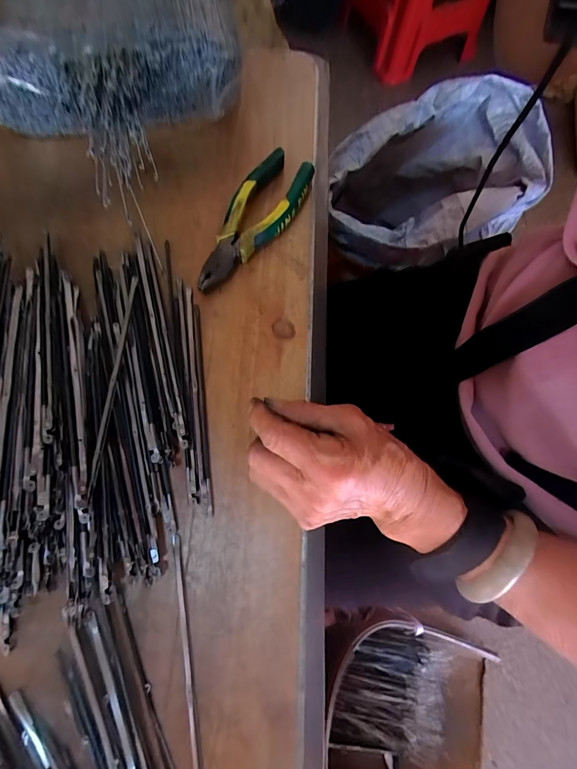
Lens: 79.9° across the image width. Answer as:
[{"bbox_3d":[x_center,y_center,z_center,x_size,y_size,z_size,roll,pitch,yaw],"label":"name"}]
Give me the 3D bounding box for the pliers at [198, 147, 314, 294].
[{"bbox_3d":[-0.030,-0.145,0.308,0.051,0.021,0.156,26,75,5],"label":"pliers"}]

